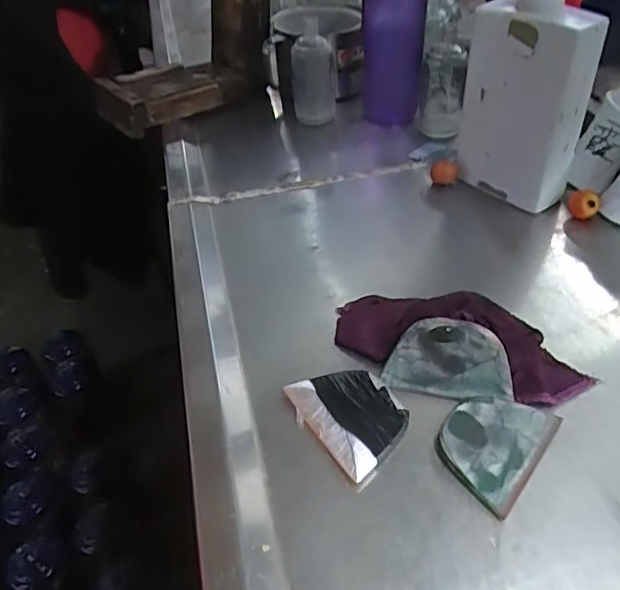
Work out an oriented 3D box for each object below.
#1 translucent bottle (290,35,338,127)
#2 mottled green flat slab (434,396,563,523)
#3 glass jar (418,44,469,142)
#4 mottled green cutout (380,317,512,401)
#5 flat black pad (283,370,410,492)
[{"bbox_3d":[0.005,-0.272,0.720,0.056,0.099,0.042,-6,40,0],"label":"translucent bottle"},{"bbox_3d":[0.115,0.093,0.359,0.058,0.008,0.081,25,51,32],"label":"mottled green flat slab"},{"bbox_3d":[0.163,-0.255,0.705,0.050,0.113,0.062,4,41,11],"label":"glass jar"},{"bbox_3d":[0.097,0.044,0.399,0.084,0.006,0.055,5,73,17],"label":"mottled green cutout"},{"bbox_3d":[0.030,0.079,0.379,0.059,0.007,0.085,-27,45,-20],"label":"flat black pad"}]

